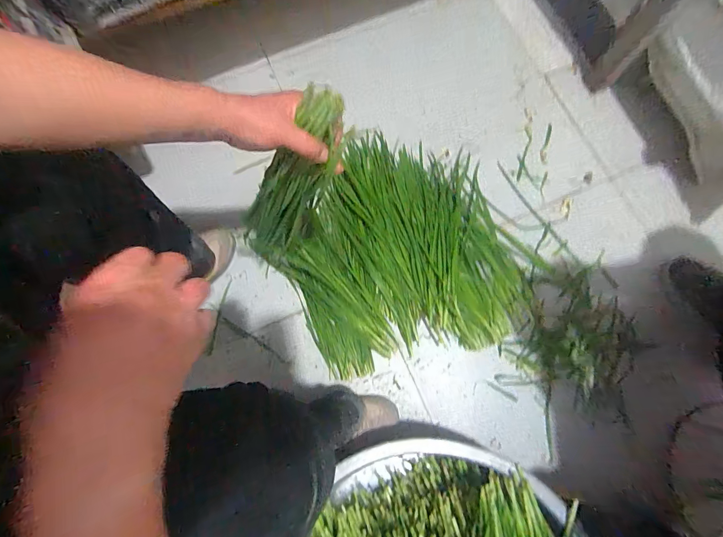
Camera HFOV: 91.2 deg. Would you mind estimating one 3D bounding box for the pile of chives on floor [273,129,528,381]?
[{"bbox_3d":[0.061,-0.066,0.731,0.457,0.041,0.492,-18,77,-4],"label":"pile of chives on floor"}]

